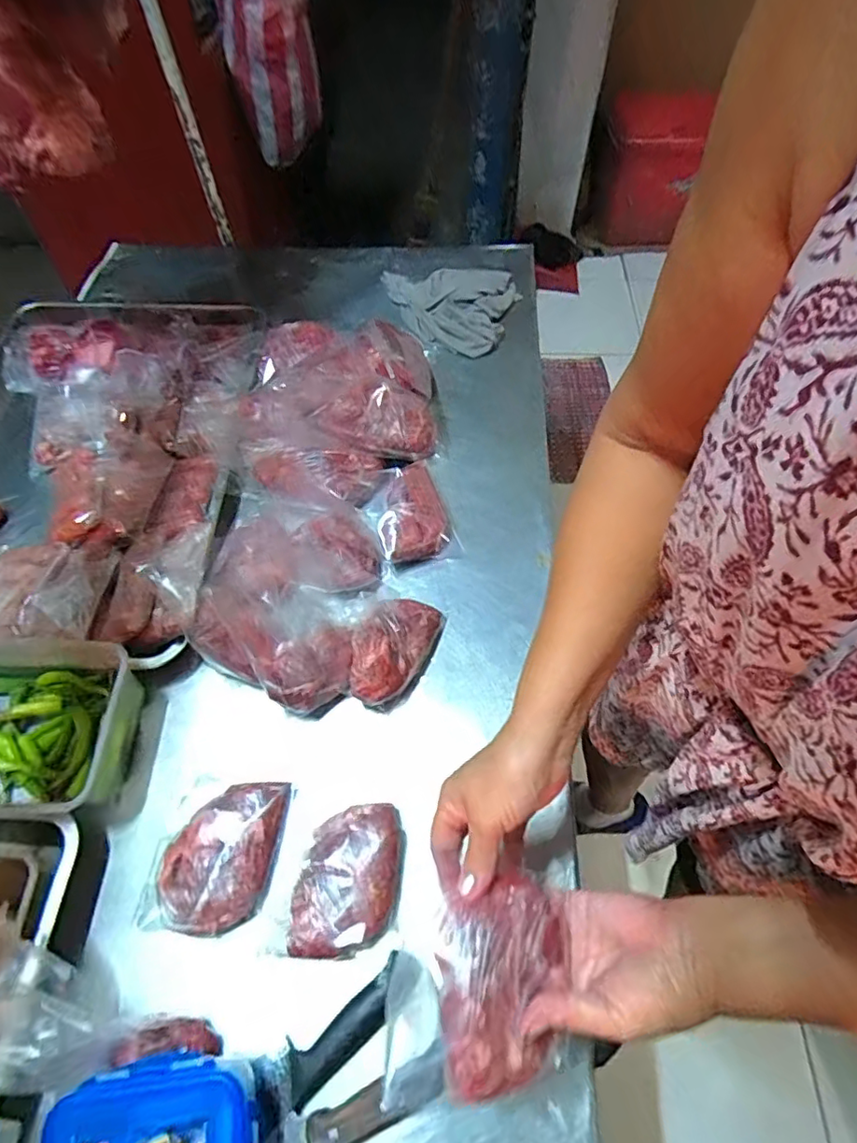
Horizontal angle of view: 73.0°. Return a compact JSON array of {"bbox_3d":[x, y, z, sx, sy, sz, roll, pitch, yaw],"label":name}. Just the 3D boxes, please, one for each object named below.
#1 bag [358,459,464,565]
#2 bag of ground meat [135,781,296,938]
[{"bbox_3d":[-0.027,-0.069,0.719,0.099,0.049,0.125,-19,61,-11],"label":"bag"},{"bbox_3d":[-0.196,0.259,0.535,0.115,0.028,0.130,7,59,4],"label":"bag of ground meat"}]

